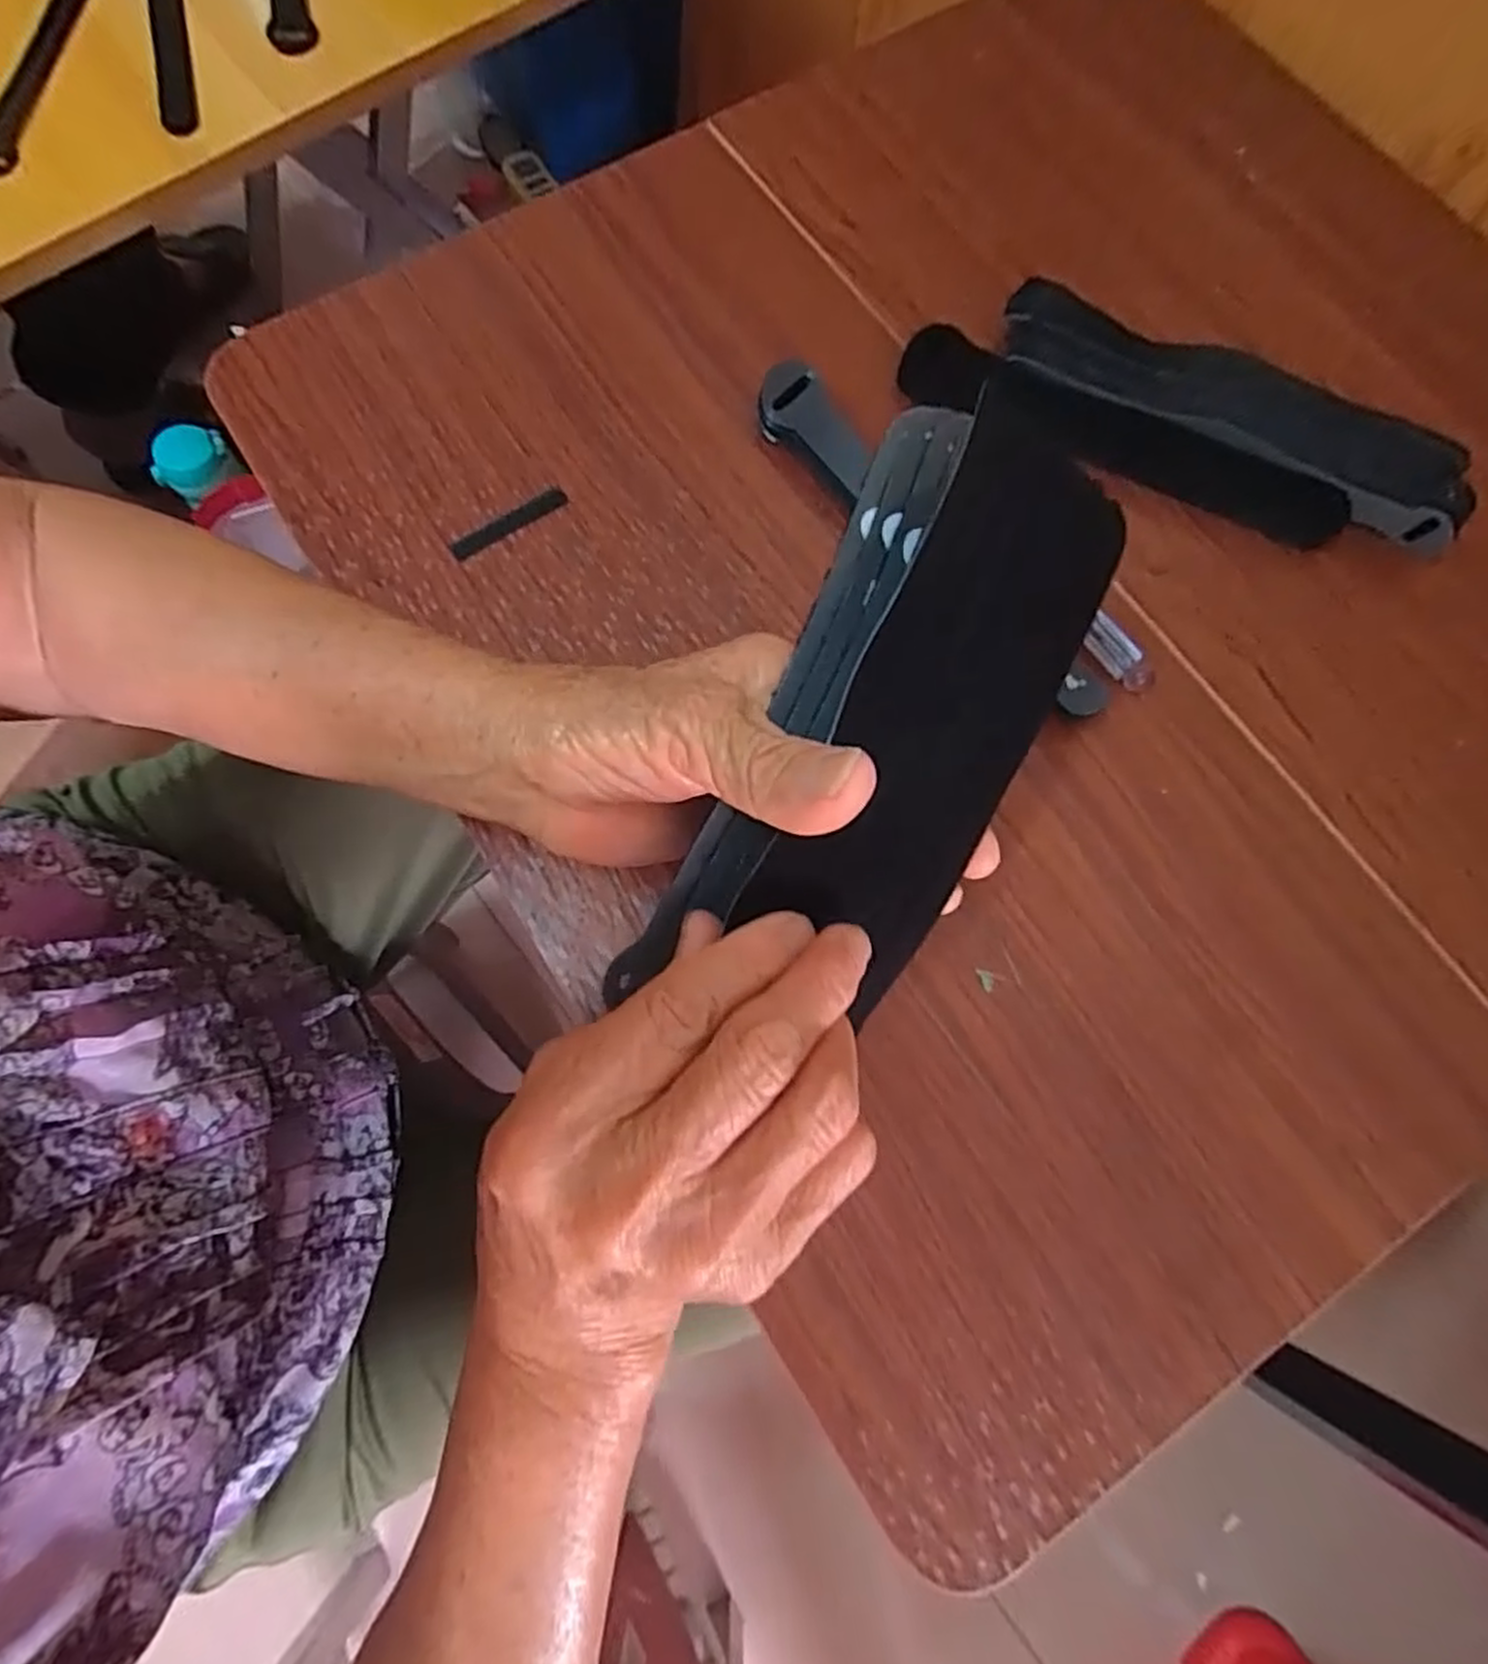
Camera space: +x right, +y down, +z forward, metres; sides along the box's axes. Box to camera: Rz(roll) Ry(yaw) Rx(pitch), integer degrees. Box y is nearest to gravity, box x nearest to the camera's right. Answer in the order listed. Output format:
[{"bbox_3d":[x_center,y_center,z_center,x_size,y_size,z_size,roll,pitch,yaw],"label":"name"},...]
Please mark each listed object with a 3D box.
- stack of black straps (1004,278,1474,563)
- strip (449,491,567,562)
[{"bbox_3d":[0.211,-0.182,0.341,0.206,0.028,0.039,25,76,6],"label":"stack of black straps"},{"bbox_3d":[-0.103,-0.135,0.342,0.055,0.004,0.009,-30,77,-8],"label":"strip"}]

